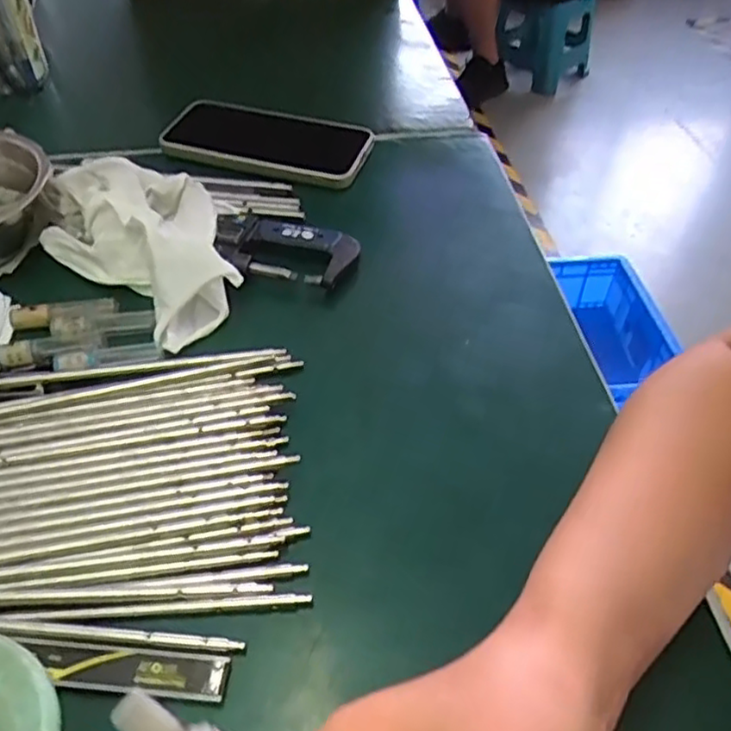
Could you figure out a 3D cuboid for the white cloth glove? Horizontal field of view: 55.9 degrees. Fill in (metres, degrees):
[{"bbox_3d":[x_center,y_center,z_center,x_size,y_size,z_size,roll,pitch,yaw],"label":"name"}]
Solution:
[{"bbox_3d":[-0.139,-0.092,0.438,0.175,0.041,0.100,35,54,27],"label":"white cloth glove"}]

